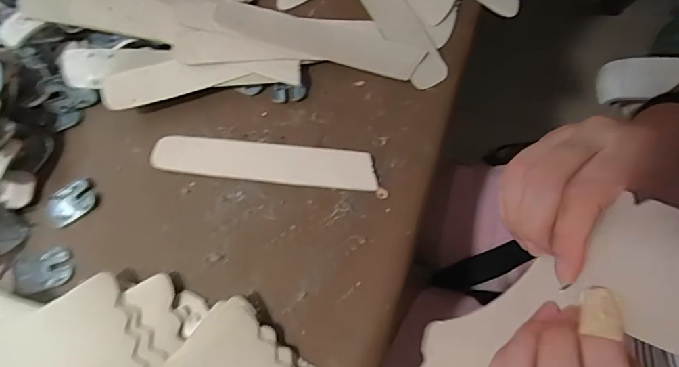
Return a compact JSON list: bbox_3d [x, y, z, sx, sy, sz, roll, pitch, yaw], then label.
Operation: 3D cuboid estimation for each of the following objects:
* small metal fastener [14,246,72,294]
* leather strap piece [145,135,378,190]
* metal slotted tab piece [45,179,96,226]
[{"bbox_3d":[-0.233,0.068,0.368,0.041,0.006,0.030,-23,73,-5],"label":"small metal fastener"},{"bbox_3d":[-0.062,-0.019,0.392,0.182,0.006,0.034,6,73,4],"label":"leather strap piece"},{"bbox_3d":[-0.222,0.015,0.387,0.041,0.004,0.029,-33,75,-8],"label":"metal slotted tab piece"}]

